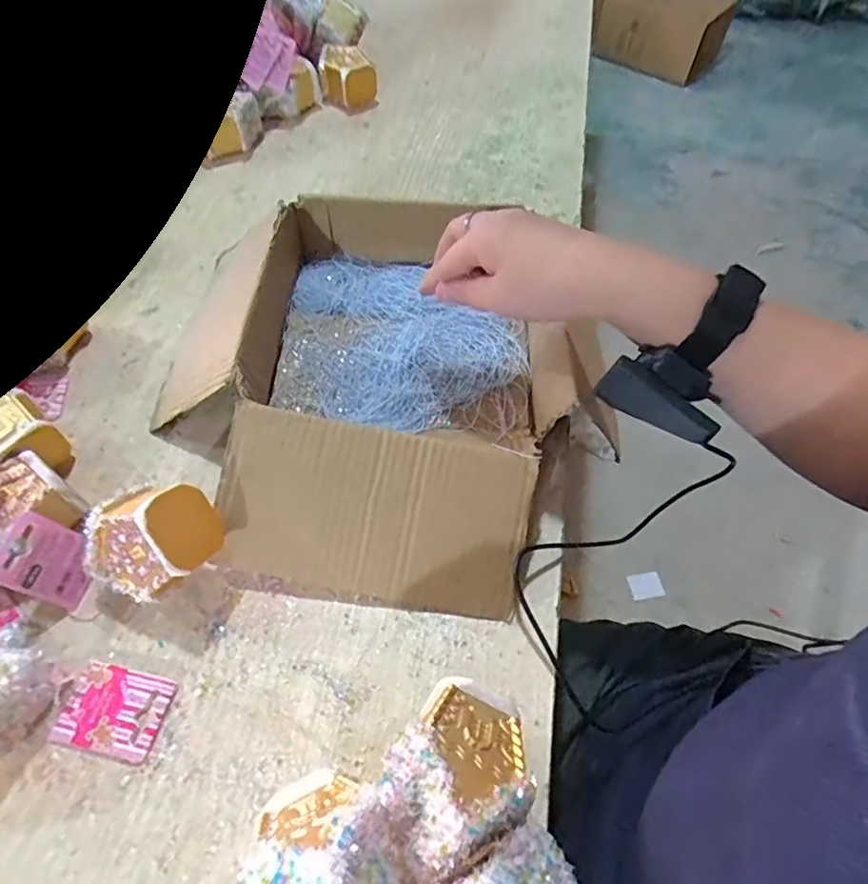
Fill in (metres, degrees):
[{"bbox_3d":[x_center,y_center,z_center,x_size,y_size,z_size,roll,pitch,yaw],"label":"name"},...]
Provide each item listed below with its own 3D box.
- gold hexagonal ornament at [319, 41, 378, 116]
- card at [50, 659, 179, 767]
[{"bbox_3d":[-0.111,-0.475,0.732,0.071,0.049,0.069,-4,57,-3],"label":"gold hexagonal ornament"},{"bbox_3d":[-0.191,0.162,0.338,0.059,0.004,0.045,12,57,7],"label":"card"}]

